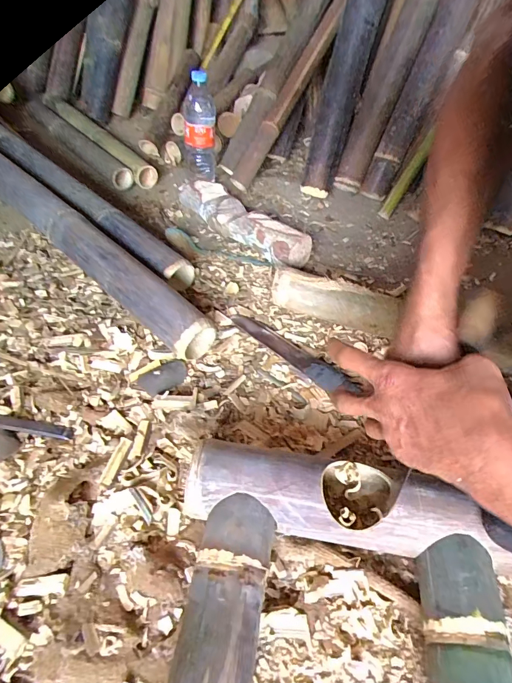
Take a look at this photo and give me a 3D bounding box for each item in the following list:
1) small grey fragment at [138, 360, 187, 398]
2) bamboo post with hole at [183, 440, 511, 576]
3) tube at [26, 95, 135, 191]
[{"bbox_3d":[-0.127,0.049,0.538,0.067,0.005,0.043,-24,52,-23],"label":"small grey fragment"},{"bbox_3d":[0.089,0.167,0.398,0.314,0.067,0.075,8,47,5],"label":"bamboo post with hole"},{"bbox_3d":[-0.494,-0.542,1.040,0.063,0.068,0.589,-32,56,-27],"label":"tube"}]

